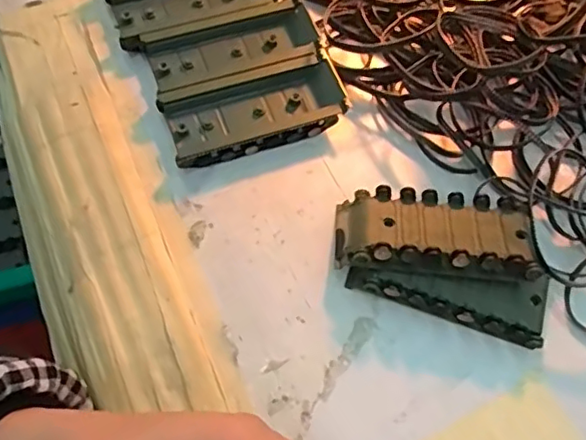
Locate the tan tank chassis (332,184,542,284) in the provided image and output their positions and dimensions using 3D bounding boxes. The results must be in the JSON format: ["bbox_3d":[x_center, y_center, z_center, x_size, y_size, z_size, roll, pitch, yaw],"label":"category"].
[{"bbox_3d":[0.071,0.008,0.302,0.094,0.022,0.043,4,49,1],"label":"tan tank chassis"}]

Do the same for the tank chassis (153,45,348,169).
[{"bbox_3d":[-0.019,-0.060,0.333,0.099,0.015,0.040,-19,68,-11],"label":"tank chassis"}]

